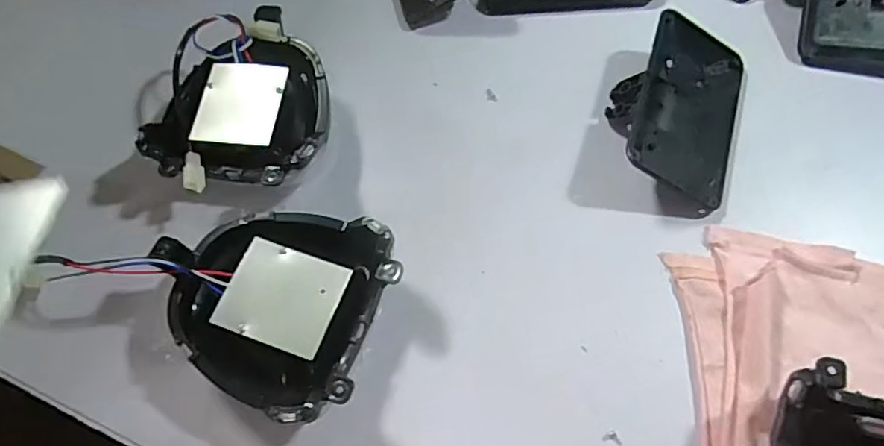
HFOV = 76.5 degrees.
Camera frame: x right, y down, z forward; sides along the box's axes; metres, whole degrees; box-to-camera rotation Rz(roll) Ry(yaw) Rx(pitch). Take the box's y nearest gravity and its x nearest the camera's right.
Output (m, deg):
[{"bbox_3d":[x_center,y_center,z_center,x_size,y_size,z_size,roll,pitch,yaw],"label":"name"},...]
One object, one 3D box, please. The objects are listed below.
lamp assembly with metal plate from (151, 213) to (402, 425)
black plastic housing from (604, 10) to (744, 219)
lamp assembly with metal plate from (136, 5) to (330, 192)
[{"bbox_3d":[-0.113,0.053,0.375,0.152,0.056,0.129,15,66,10],"label":"lamp assembly with metal plate"},{"bbox_3d":[0.185,-0.091,0.440,0.094,0.040,0.160,19,66,12],"label":"black plastic housing"},{"bbox_3d":[-0.157,-0.091,0.449,0.133,0.056,0.150,-6,64,0],"label":"lamp assembly with metal plate"}]

